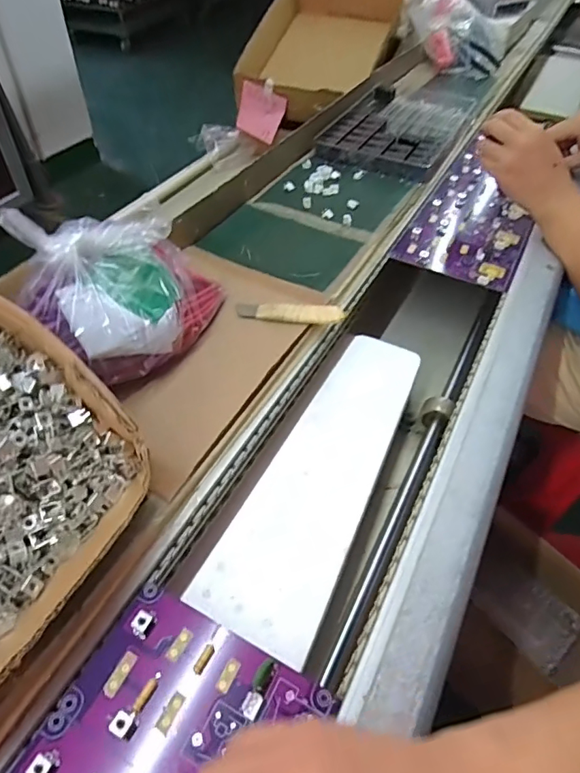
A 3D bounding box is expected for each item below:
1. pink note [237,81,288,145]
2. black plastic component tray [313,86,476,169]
[{"bbox_3d":[-0.057,-0.524,0.948,0.088,0.086,0.011,30,38,5],"label":"pink note"},{"bbox_3d":[0.186,-0.440,0.834,0.181,0.035,0.336,21,50,16],"label":"black plastic component tray"}]

